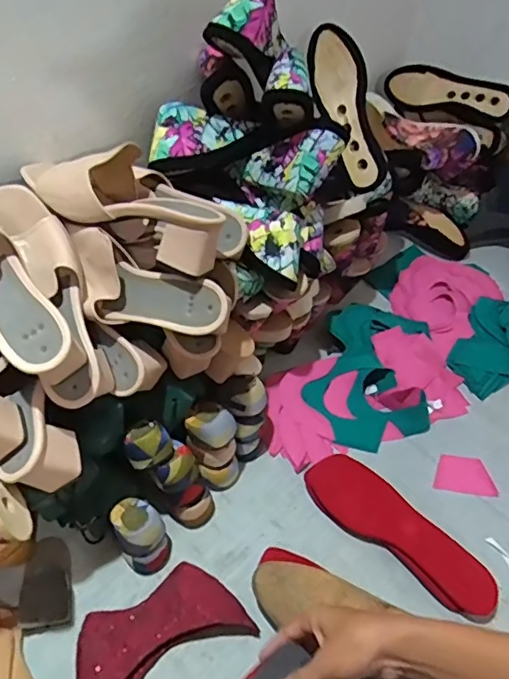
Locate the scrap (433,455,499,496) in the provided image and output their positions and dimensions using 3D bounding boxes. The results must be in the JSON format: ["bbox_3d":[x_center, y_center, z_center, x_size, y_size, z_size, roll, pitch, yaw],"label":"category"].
[{"bbox_3d":[0.285,0.184,0.731,0.079,0.005,0.057,5,44,7],"label":"scrap"}]

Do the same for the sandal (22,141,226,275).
[{"bbox_3d":[-0.135,-0.145,0.558,0.223,0.073,0.097,25,53,18],"label":"sandal"}]

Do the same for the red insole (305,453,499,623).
[{"bbox_3d":[0.177,0.230,0.657,0.245,0.030,0.077,33,55,23],"label":"red insole"}]

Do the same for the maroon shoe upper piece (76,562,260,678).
[{"bbox_3d":[-0.108,0.317,0.577,0.191,0.025,0.104,-25,55,-22],"label":"maroon shoe upper piece"}]

